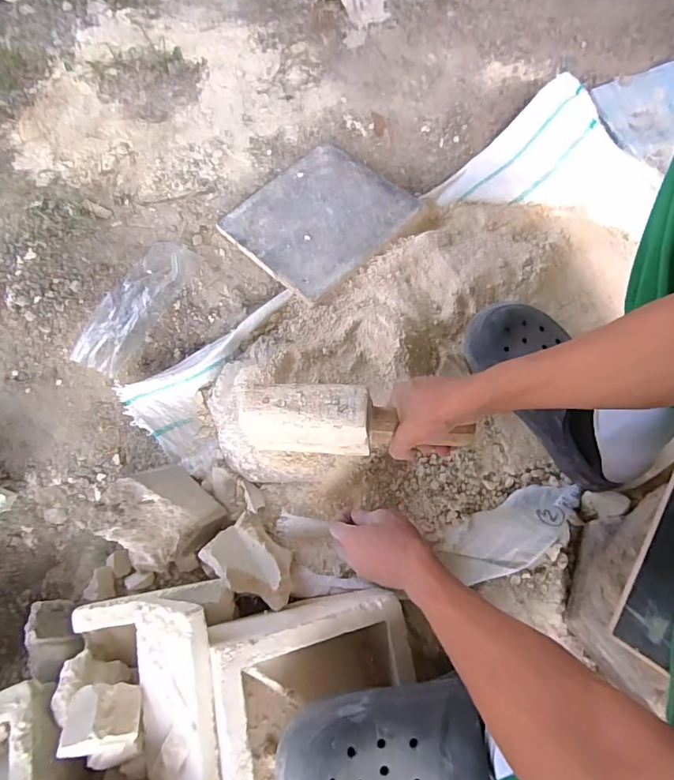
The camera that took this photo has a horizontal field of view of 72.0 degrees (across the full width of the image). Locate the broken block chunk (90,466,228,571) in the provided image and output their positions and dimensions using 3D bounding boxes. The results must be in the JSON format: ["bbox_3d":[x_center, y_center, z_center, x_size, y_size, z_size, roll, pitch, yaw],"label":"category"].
[{"bbox_3d":[-0.216,0.153,0.566,0.110,0.070,0.106,38,76,16],"label":"broken block chunk"}]

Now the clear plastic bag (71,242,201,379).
[{"bbox_3d":[-0.315,-0.140,0.730,0.085,0.021,0.243,26,74,10],"label":"clear plastic bag"}]

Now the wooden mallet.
[{"bbox_3d":[0.020,0.036,0.508,0.244,0.070,0.062,4,72,-1],"label":"wooden mallet"}]

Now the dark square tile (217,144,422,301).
[{"bbox_3d":[-0.030,-0.288,0.758,0.252,0.011,0.250,-43,67,-11],"label":"dark square tile"}]

